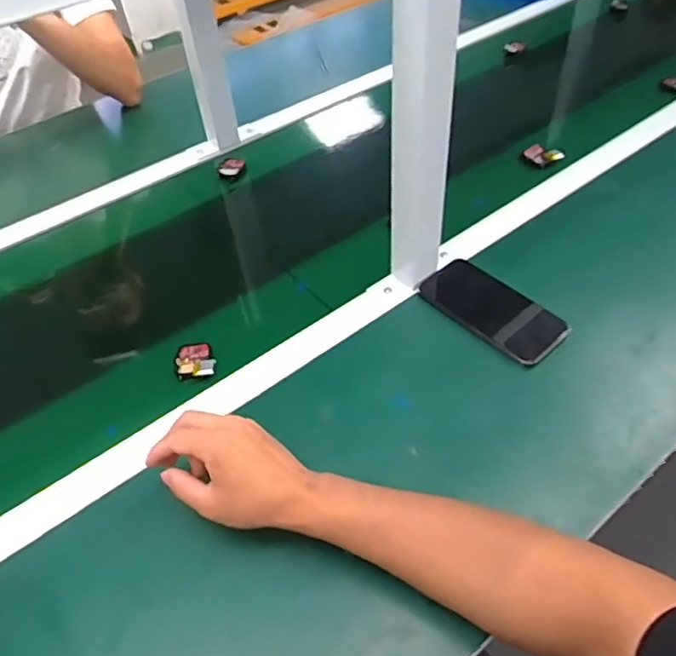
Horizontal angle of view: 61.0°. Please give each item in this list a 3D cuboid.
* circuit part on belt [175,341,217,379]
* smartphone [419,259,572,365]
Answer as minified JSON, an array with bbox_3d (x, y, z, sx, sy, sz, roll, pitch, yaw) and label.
[{"bbox_3d":[-0.154,0.034,0.619,0.041,0.010,0.052,-12,48,-7],"label":"circuit part on belt"},{"bbox_3d":[0.171,-0.023,0.638,0.070,0.011,0.162,-42,56,-15],"label":"smartphone"}]

